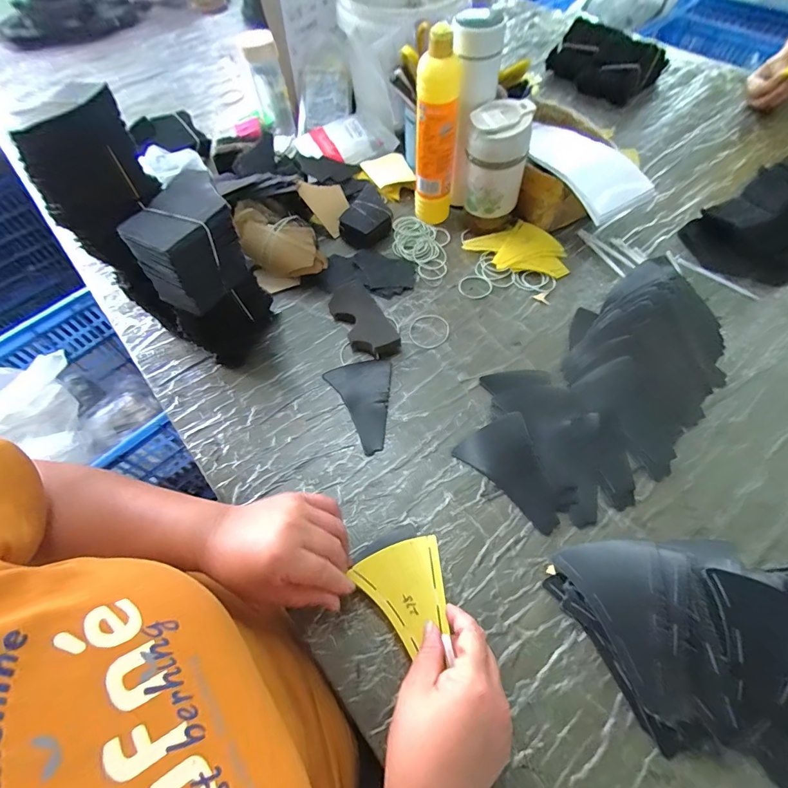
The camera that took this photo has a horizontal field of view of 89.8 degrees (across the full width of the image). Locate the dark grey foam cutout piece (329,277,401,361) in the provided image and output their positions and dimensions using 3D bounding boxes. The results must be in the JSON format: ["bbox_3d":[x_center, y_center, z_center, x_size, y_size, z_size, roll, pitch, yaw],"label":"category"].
[{"bbox_3d":[-0.045,-0.103,0.530,0.058,0.022,0.141,-24,61,-9],"label":"dark grey foam cutout piece"}]

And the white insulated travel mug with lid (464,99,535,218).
[{"bbox_3d":[0.141,-0.321,0.545,0.078,0.119,0.078,10,61,9],"label":"white insulated travel mug with lid"}]

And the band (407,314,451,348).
[{"bbox_3d":[0.048,-0.086,0.534,0.057,0.004,0.054,-2,59,3],"label":"band"}]

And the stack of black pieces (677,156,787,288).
[{"bbox_3d":[0.570,-0.261,0.570,0.282,0.048,0.153,-33,63,-15],"label":"stack of black pieces"}]

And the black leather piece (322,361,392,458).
[{"bbox_3d":[-0.026,0.005,0.477,0.076,0.006,0.121,-28,61,-12],"label":"black leather piece"}]

